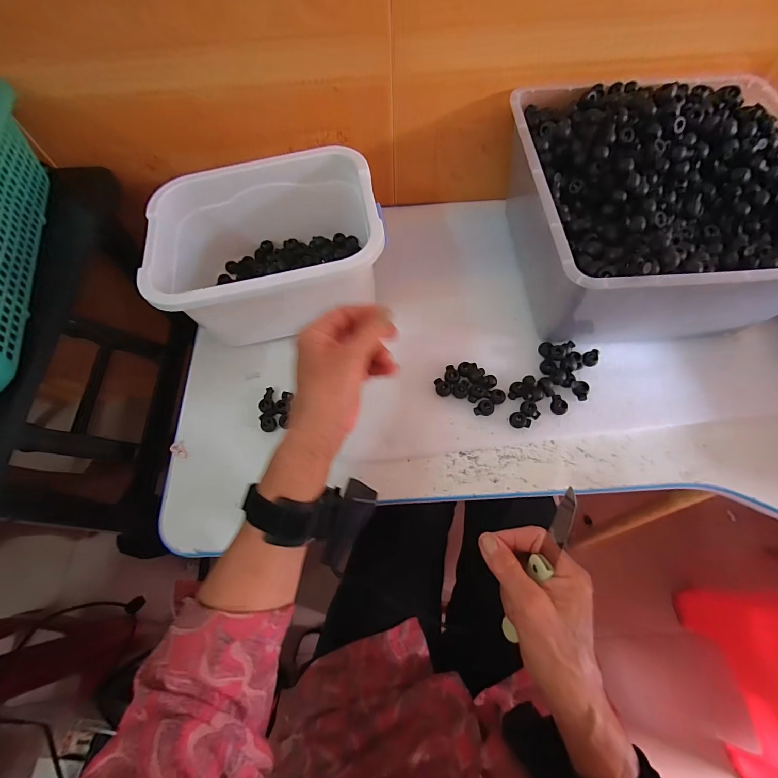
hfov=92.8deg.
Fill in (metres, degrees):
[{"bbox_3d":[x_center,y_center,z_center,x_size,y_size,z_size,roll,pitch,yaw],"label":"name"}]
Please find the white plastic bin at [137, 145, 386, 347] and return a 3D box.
[{"bbox_3d":[-0.138,-0.162,0.446,0.249,0.122,0.181,-11,65,-3],"label":"white plastic bin"}]

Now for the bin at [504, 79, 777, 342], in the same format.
[{"bbox_3d":[0.295,-0.201,0.427,0.290,0.173,0.285,-5,65,0],"label":"bin"}]

